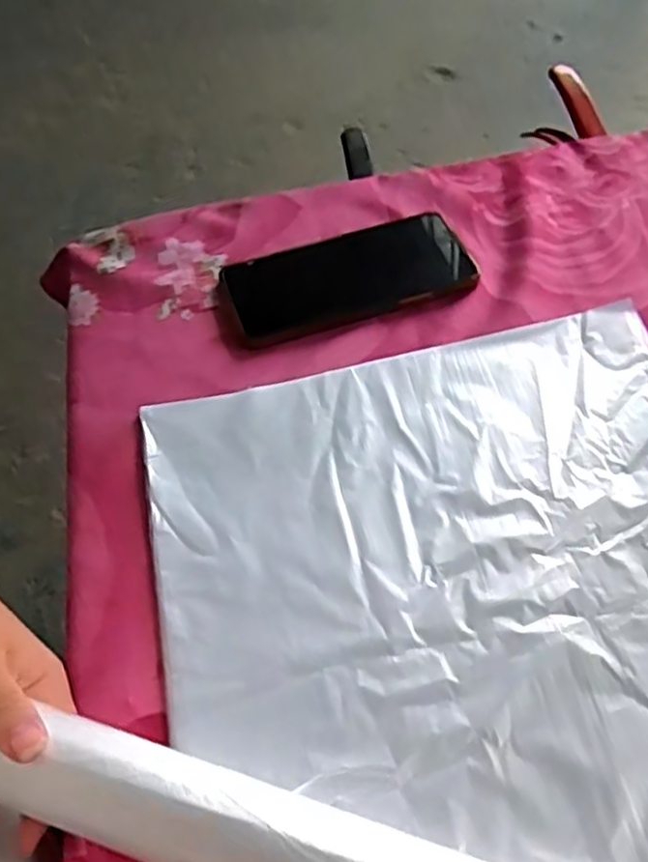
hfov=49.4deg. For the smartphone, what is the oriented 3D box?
[{"bbox_3d":[0.017,-0.106,0.481,0.163,0.015,0.080,-18,56,-8],"label":"smartphone"}]

